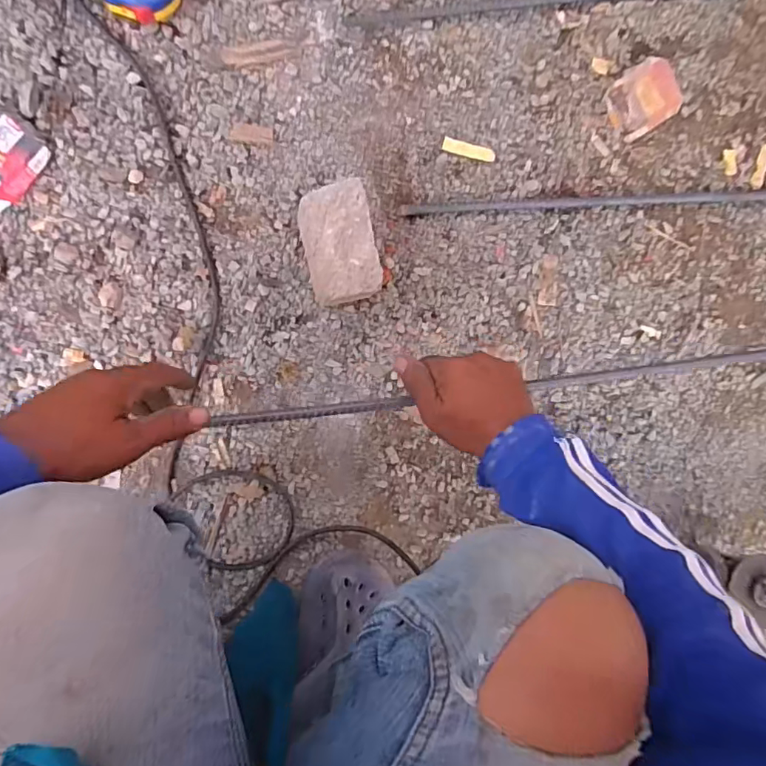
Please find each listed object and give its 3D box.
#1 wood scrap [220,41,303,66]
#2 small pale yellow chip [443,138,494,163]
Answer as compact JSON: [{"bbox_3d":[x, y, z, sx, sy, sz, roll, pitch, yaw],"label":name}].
[{"bbox_3d":[-0.126,-0.343,0.544,0.081,0.004,0.019,-14,96,-5],"label":"wood scrap"},{"bbox_3d":[0.096,-0.260,0.584,0.060,0.007,0.013,11,93,-7],"label":"small pale yellow chip"}]

